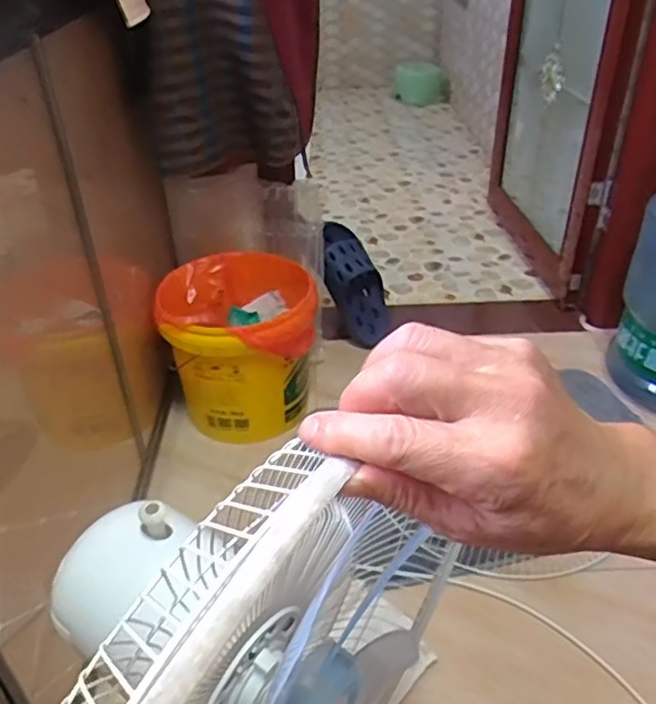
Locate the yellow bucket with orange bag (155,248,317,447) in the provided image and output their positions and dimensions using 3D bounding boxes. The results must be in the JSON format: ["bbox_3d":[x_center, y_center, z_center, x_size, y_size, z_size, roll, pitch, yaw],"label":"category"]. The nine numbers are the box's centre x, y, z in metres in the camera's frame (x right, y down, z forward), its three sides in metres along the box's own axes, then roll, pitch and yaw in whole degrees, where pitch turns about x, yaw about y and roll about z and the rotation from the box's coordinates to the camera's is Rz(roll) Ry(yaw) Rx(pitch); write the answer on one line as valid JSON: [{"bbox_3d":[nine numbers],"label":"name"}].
[{"bbox_3d":[-0.149,-0.012,1.148,0.254,0.244,0.239,-3,36,2],"label":"yellow bucket with orange bag"}]

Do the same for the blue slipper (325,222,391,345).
[{"bbox_3d":[0.055,-0.136,1.336,0.118,0.273,0.067,-29,15,-29],"label":"blue slipper"}]

